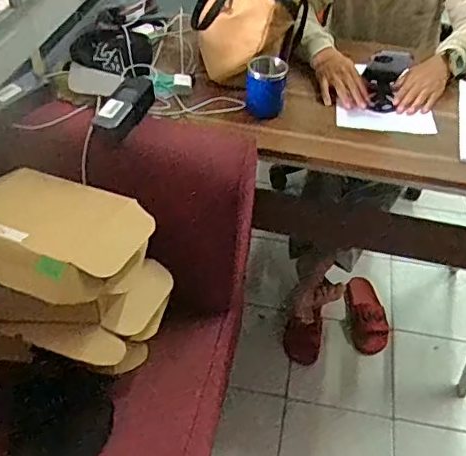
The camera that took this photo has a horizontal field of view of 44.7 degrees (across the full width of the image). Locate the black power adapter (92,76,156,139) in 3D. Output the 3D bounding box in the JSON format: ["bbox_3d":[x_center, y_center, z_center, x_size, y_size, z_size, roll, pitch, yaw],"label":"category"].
[{"bbox_3d":[-0.213,-0.239,1.120,0.067,0.050,0.152,24,63,20],"label":"black power adapter"}]

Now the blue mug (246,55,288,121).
[{"bbox_3d":[0.069,-0.301,1.222,0.085,0.113,0.083,1,45,-2],"label":"blue mug"}]

